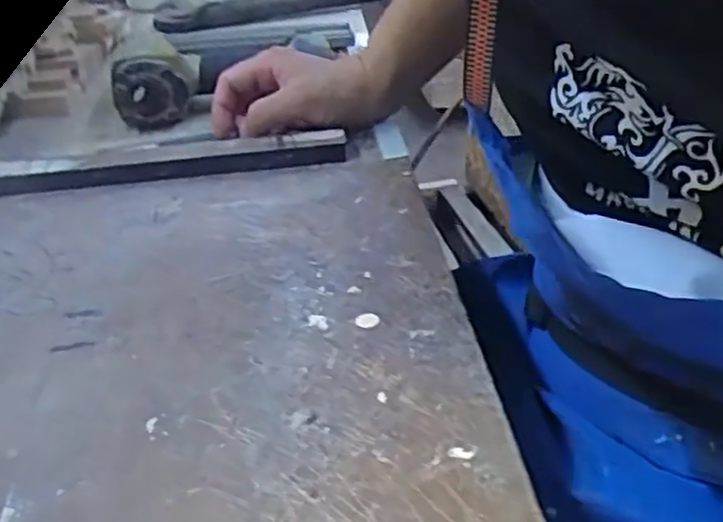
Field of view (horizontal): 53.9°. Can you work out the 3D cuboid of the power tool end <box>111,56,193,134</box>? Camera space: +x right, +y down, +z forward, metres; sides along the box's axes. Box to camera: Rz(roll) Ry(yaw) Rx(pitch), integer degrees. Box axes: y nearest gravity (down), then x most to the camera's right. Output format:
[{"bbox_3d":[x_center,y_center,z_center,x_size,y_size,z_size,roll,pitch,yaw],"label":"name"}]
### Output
[{"bbox_3d":[-0.178,-0.139,0.606,0.059,0.064,0.030,-24,39,-24],"label":"power tool end"}]

